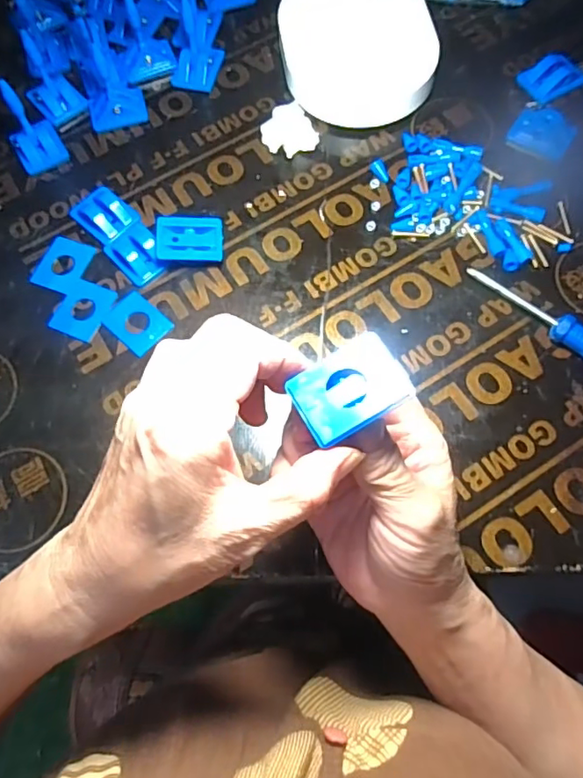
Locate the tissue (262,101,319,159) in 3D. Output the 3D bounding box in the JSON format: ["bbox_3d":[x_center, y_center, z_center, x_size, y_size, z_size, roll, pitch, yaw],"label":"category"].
[{"bbox_3d":[-0.001,-0.199,0.431,0.042,0.017,0.037,-21,68,-6],"label":"tissue"}]

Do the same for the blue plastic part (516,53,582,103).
[{"bbox_3d":[0.207,-0.250,0.442,0.043,0.012,0.034,-26,69,-8],"label":"blue plastic part"}]

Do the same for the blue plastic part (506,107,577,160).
[{"bbox_3d":[0.192,-0.197,0.425,0.045,0.006,0.047,28,72,13],"label":"blue plastic part"}]

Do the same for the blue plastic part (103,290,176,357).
[{"bbox_3d":[-0.106,-0.046,0.381,0.041,0.004,0.033,42,75,17],"label":"blue plastic part"}]

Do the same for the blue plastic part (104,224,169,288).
[{"bbox_3d":[-0.109,-0.096,0.396,0.033,0.010,0.044,-39,71,-12],"label":"blue plastic part"}]

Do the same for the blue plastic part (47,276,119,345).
[{"bbox_3d":[-0.146,-0.057,0.387,0.036,0.004,0.042,18,70,10],"label":"blue plastic part"}]

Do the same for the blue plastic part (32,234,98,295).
[{"bbox_3d":[-0.164,-0.089,0.400,0.032,0.004,0.043,17,69,10],"label":"blue plastic part"}]

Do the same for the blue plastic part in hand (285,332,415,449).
[{"bbox_3d":[0.024,-0.001,0.233,0.047,0.004,0.034,-31,70,-10],"label":"blue plastic part in hand"}]

